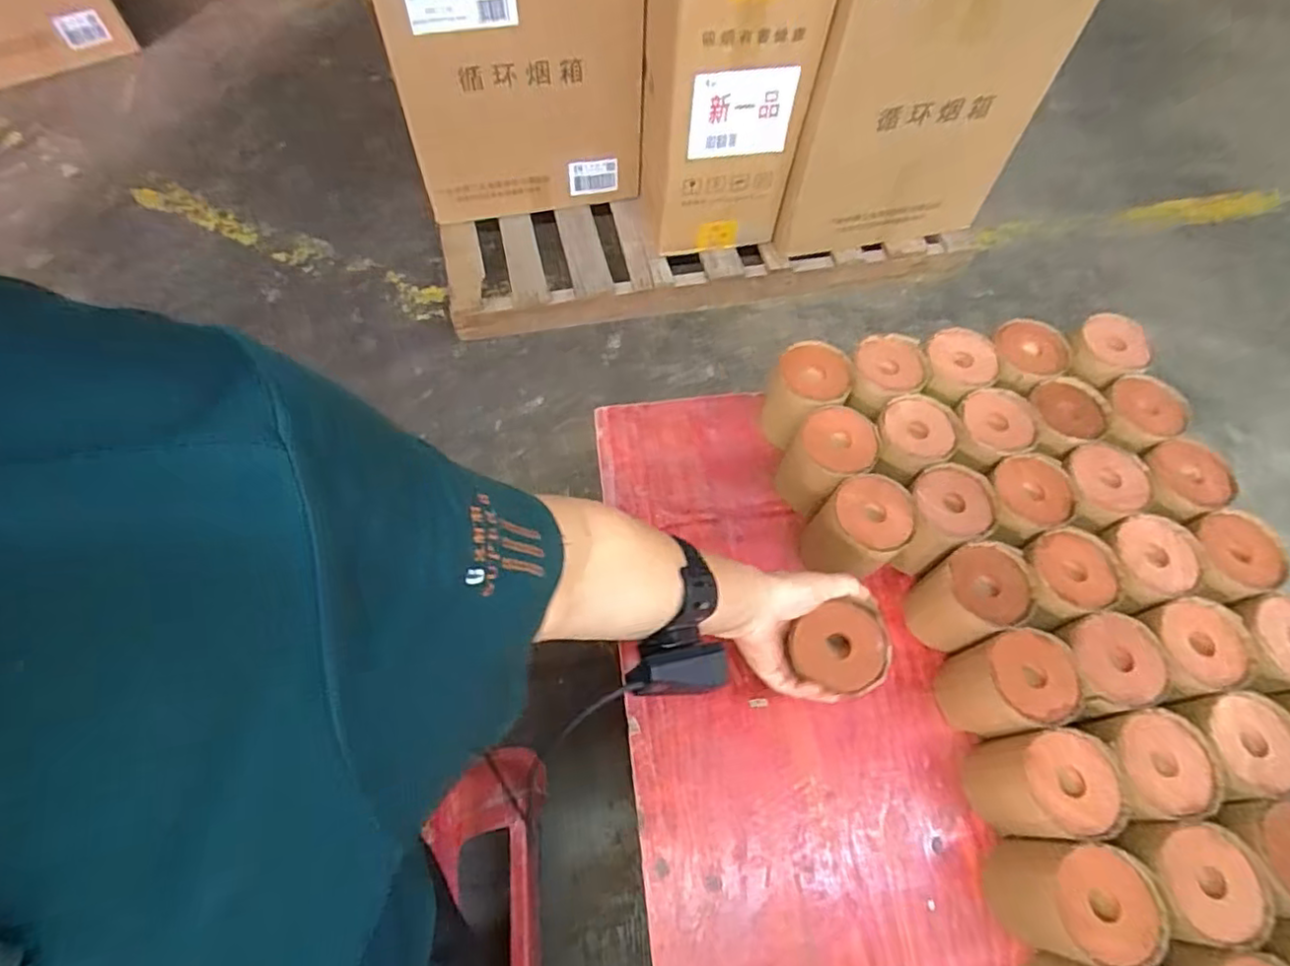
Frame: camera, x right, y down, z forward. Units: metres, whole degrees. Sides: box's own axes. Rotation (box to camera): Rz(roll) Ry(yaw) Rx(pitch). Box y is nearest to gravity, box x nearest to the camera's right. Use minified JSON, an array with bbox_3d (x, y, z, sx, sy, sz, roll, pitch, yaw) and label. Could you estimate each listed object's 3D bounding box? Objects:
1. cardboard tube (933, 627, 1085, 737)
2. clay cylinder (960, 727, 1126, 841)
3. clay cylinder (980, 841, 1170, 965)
[{"bbox_3d":[0.336,0.195,0.608,0.094,0.102,0.084,-14,64,-9],"label":"cardboard tube"},{"bbox_3d":[0.347,0.271,0.573,0.094,0.103,0.081,-7,63,-5],"label":"clay cylinder"},{"bbox_3d":[0.350,0.345,0.531,0.092,0.097,0.084,0,62,-1],"label":"clay cylinder"}]

